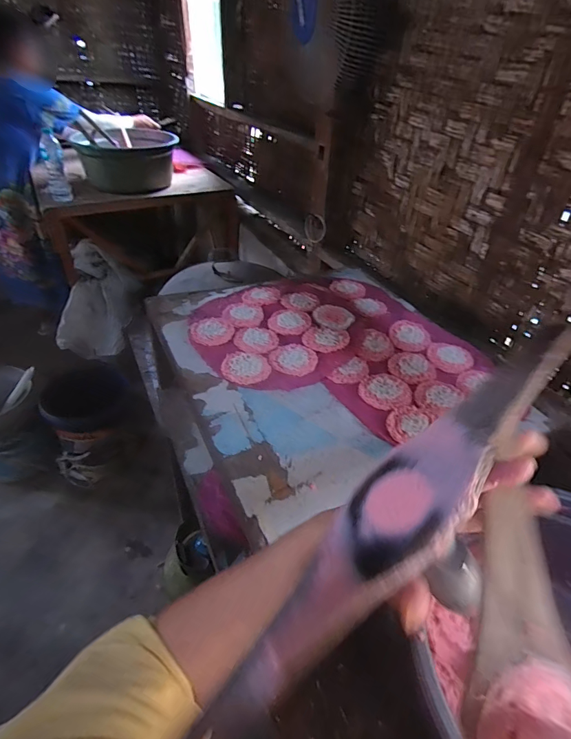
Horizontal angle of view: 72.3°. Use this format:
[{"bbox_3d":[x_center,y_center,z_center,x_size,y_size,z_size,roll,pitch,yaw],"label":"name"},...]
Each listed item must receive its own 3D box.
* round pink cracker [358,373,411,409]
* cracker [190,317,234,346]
[{"bbox_3d":[0.160,0.036,0.628,0.082,0.005,0.079,3,40,-2],"label":"round pink cracker"},{"bbox_3d":[-0.137,-0.073,0.727,0.078,0.005,0.089,2,40,-3],"label":"cracker"}]

